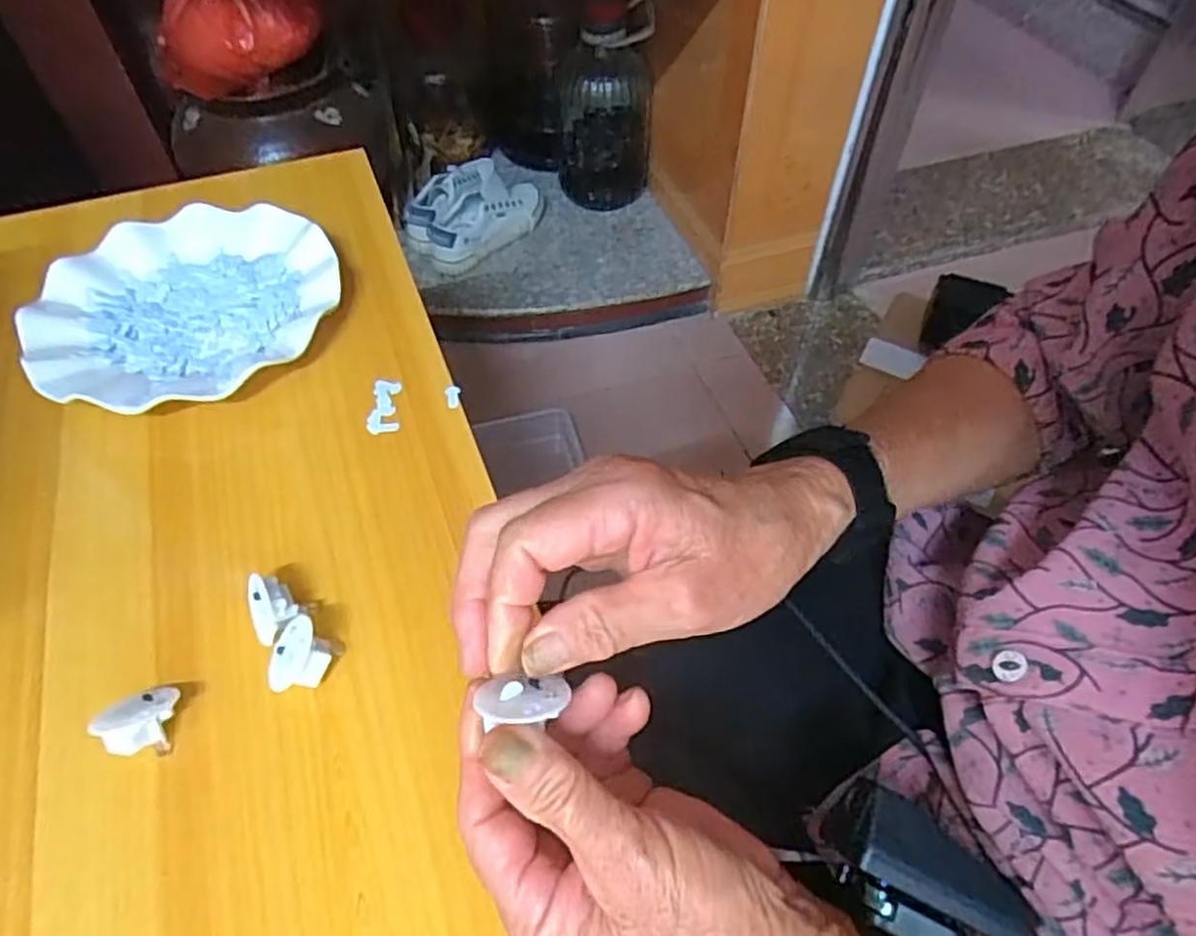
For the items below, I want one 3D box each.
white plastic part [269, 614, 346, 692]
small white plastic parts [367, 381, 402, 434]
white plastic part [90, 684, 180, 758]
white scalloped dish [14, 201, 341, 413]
[{"bbox_3d":[-0.133,0.085,0.326,0.027,0.018,0.031,16,55,12],"label":"white plastic part"},{"bbox_3d":[-0.127,-0.037,0.432,0.018,0.004,0.039,-6,53,-5],"label":"small white plastic parts"},{"bbox_3d":[-0.194,0.106,0.309,0.026,0.021,0.029,2,53,2],"label":"white plastic part"},{"bbox_3d":[-0.258,-0.104,0.464,0.178,0.021,0.179,0,53,0],"label":"white scalloped dish"}]

